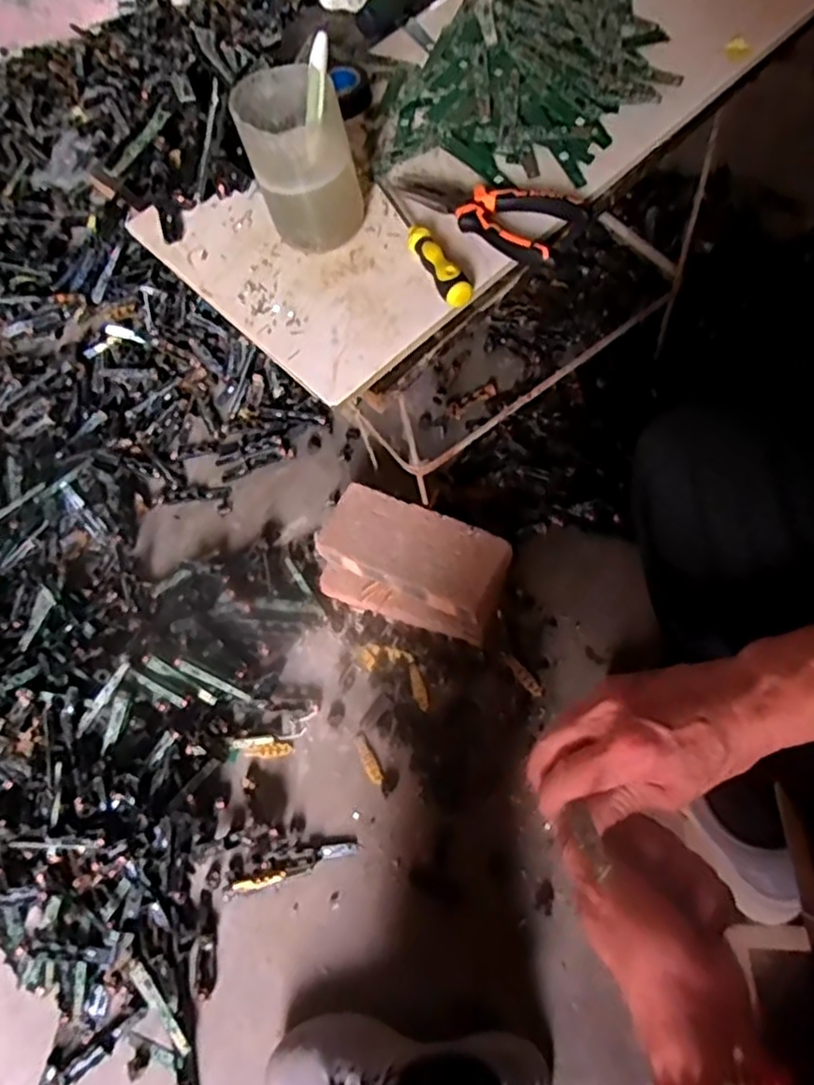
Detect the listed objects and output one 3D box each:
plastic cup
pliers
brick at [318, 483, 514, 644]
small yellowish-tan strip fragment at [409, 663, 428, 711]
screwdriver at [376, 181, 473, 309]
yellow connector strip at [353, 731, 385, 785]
[{"bbox_3d":[-0.079,-0.284,0.516,0.077,0.103,0.078,-4,63,8],"label":"plastic cup"},{"bbox_3d":[0.060,-0.261,0.522,0.148,0.019,0.062,32,73,22],"label":"pliers"},{"bbox_3d":[0.009,0.026,0.849,0.229,0.084,0.127,17,68,17],"label":"brick"},{"bbox_3d":[0.013,0.177,0.839,0.016,0.005,0.058,-11,65,-2],"label":"small yellowish-tan strip fragment"},{"bbox_3d":[0.011,-0.239,0.529,0.024,0.023,0.152,-26,62,-3],"label":"screwdriver"},{"bbox_3d":[-0.046,0.255,0.812,0.019,0.004,0.062,-28,66,-9],"label":"yellow connector strip"}]

